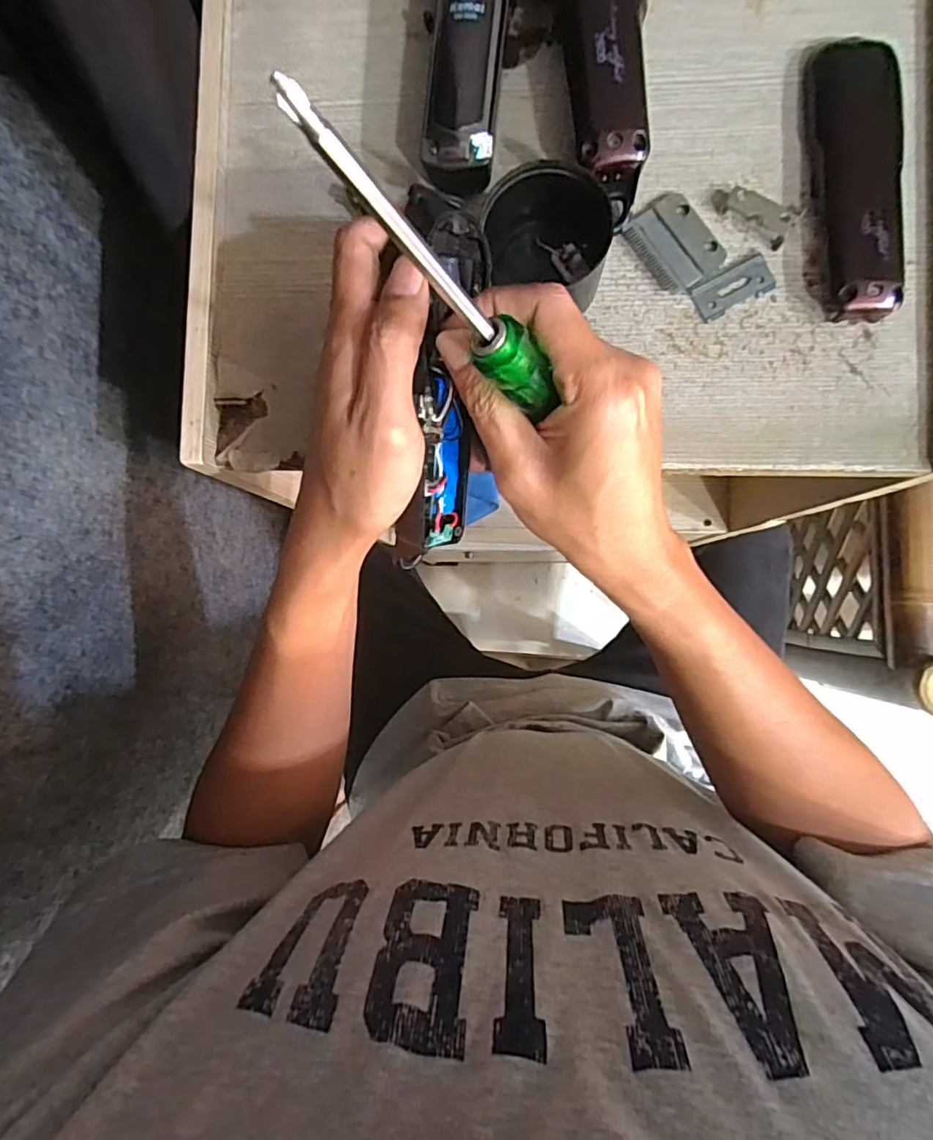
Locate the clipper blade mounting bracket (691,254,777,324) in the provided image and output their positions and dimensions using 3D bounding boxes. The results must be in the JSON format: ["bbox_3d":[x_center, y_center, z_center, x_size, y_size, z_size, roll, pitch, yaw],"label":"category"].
[{"bbox_3d":[0.137,-0.146,0.300,0.041,0.004,0.020,-25,85,3],"label":"clipper blade mounting bracket"}]

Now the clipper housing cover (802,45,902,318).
[{"bbox_3d":[0.194,-0.196,0.288,0.038,0.024,0.138,-1,86,5],"label":"clipper housing cover"}]

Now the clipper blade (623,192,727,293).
[{"bbox_3d":[0.109,-0.170,0.302,0.035,0.005,0.046,-36,84,2],"label":"clipper blade"}]

